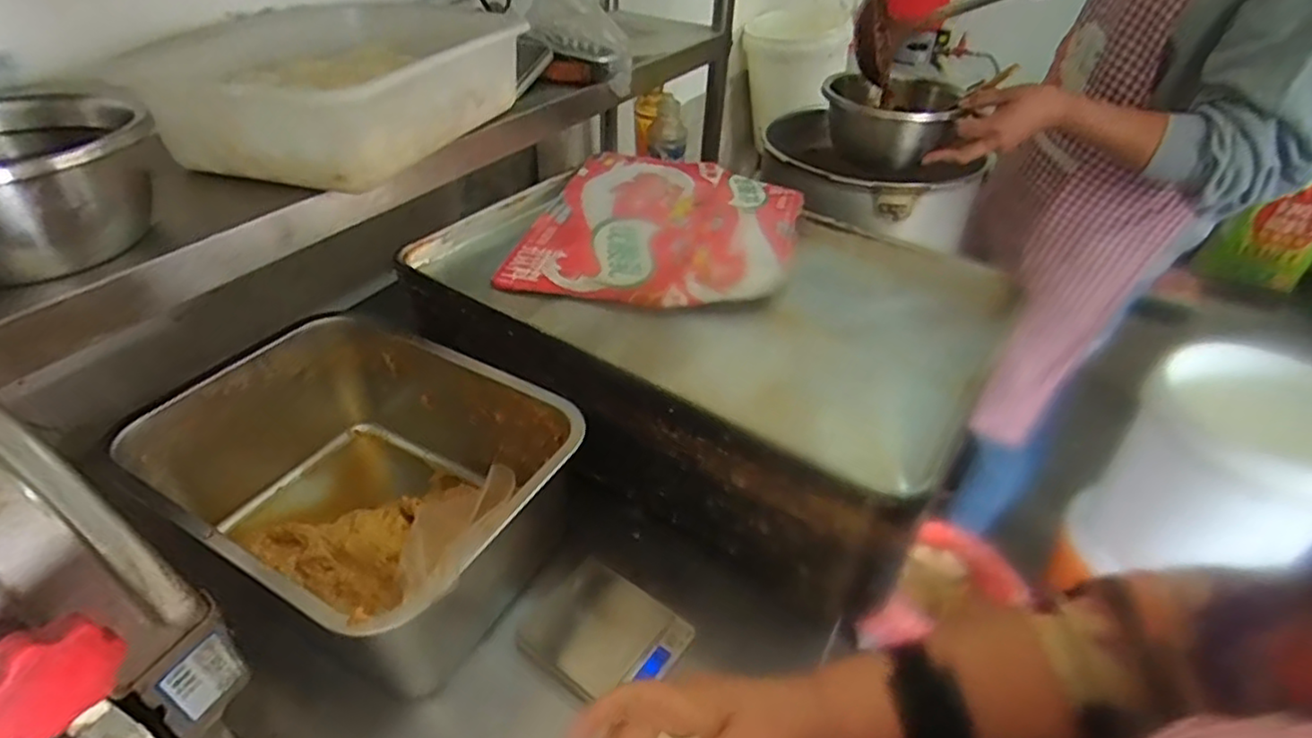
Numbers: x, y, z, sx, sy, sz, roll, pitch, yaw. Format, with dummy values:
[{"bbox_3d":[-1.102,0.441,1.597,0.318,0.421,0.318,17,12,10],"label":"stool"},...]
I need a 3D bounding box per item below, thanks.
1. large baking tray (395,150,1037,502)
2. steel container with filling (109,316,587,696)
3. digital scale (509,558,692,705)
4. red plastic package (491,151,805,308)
[{"bbox_3d":[0.054,-0.094,0.748,0.595,0.056,0.390,27,51,23],"label":"large baking tray"},{"bbox_3d":[-0.259,0.117,0.610,0.354,0.178,0.260,18,40,22],"label":"steel container with filling"},{"bbox_3d":[-0.047,0.229,0.578,0.127,0.019,0.102,23,43,28],"label":"digital scale"},{"bbox_3d":[0.014,-0.177,0.827,0.308,0.043,0.341,10,38,14],"label":"red plastic package"}]

